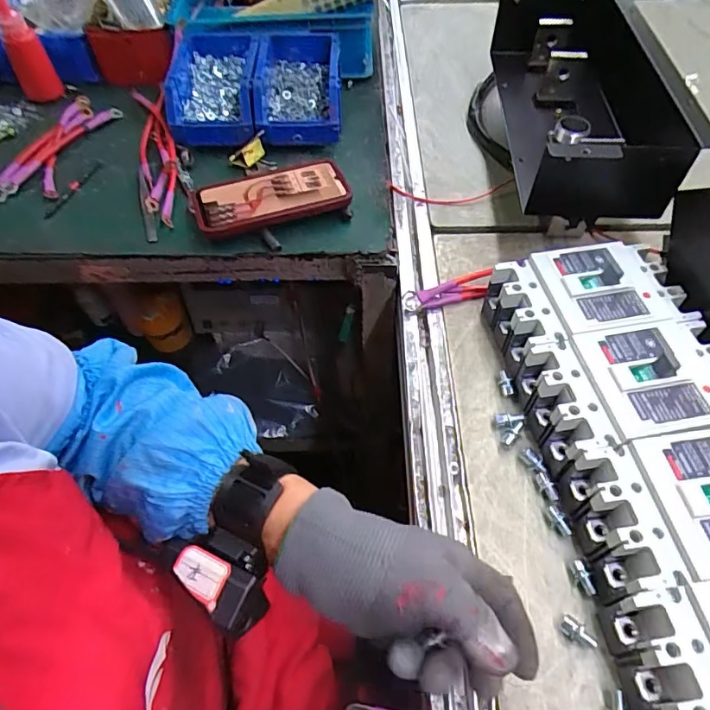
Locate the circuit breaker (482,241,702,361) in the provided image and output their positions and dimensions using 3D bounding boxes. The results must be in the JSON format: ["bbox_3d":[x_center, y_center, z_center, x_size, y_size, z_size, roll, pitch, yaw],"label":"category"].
[{"bbox_3d":[0.205,-0.041,0.461,0.151,0.071,0.093,-8,56,-4],"label":"circuit breaker"}]

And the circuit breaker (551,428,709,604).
[{"bbox_3d":[0.235,0.111,0.356,0.150,0.071,0.093,-6,56,-3],"label":"circuit breaker"}]

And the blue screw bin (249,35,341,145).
[{"bbox_3d":[-0.072,-0.339,0.646,0.104,0.060,0.157,-2,56,0],"label":"blue screw bin"}]

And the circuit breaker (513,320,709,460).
[{"bbox_3d":[0.220,0.034,0.410,0.150,0.072,0.096,-9,56,-4],"label":"circuit breaker"}]

